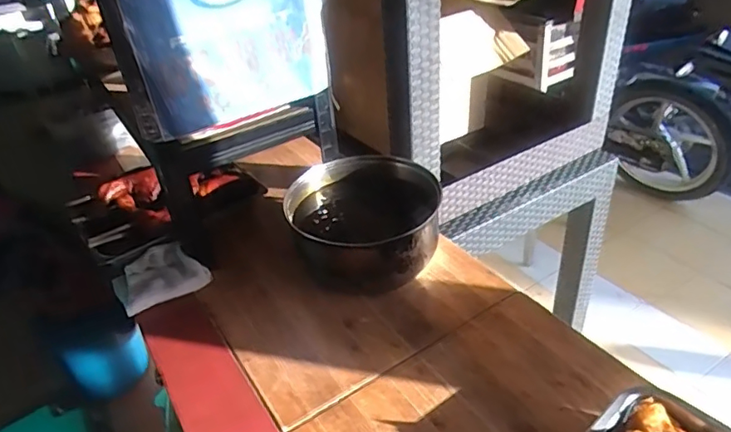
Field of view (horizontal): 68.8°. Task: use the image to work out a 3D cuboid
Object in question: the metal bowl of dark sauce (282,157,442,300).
[{"bbox_3d":[-0.003,0.005,0.864,0.226,0.103,0.244,-4,35,3],"label":"metal bowl of dark sauce"}]

